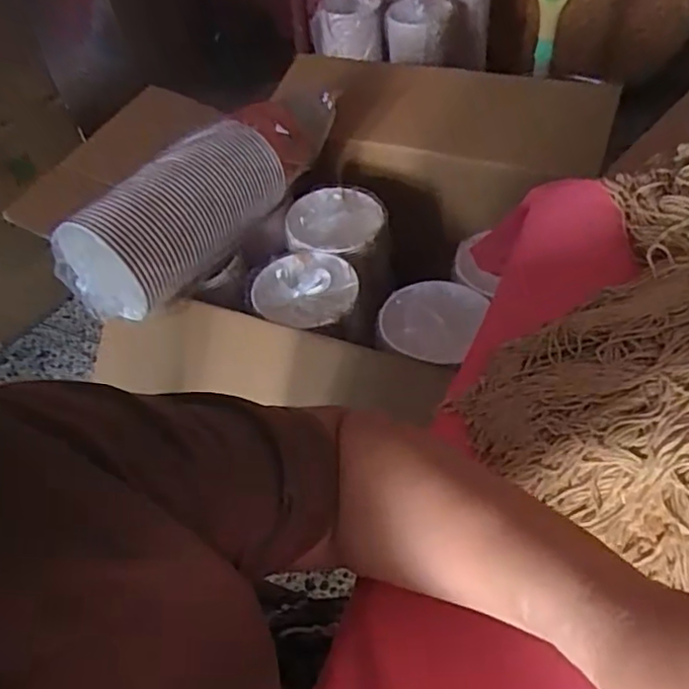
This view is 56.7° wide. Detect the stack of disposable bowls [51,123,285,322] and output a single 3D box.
[{"bbox_3d":[-0.243,-0.188,0.937,0.140,0.129,0.348,34,60,31],"label":"stack of disposable bowls"}]

